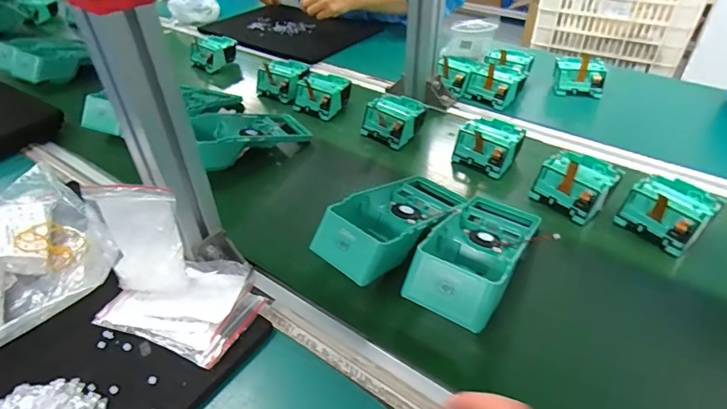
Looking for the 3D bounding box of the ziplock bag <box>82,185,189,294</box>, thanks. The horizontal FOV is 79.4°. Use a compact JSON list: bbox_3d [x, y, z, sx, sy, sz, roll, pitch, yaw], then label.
[{"bbox_3d":[-0.196,0.032,0.386,0.070,0.103,0.027,0,39,3],"label":"ziplock bag"}]

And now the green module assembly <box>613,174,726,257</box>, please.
[{"bbox_3d":[0.338,0.006,0.485,0.076,0.041,0.076,-27,45,-27],"label":"green module assembly"}]

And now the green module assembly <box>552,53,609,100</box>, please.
[{"bbox_3d":[0.362,-0.217,0.737,0.082,0.050,0.058,9,40,14],"label":"green module assembly"}]

